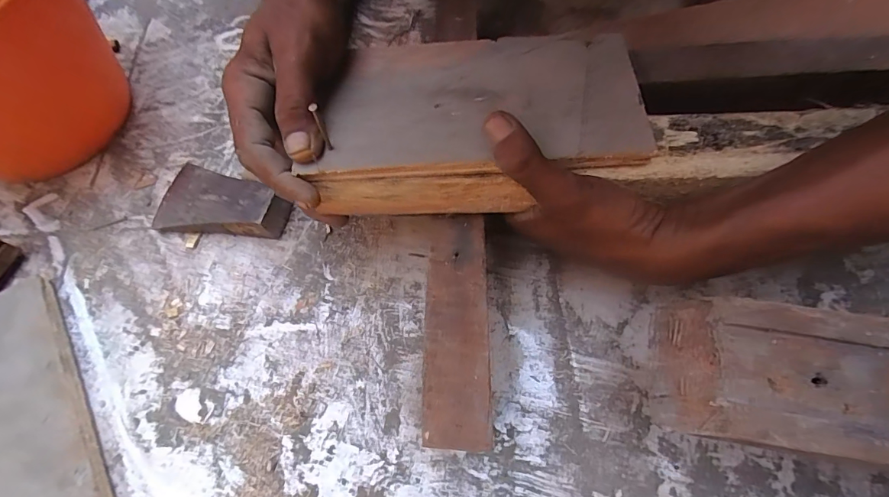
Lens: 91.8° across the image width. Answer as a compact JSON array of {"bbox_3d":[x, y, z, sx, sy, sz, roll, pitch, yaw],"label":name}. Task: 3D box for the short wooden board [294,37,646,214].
[{"bbox_3d":[0.021,-0.080,0.280,0.190,0.047,0.101,-2,65,1],"label":"short wooden board"}]

